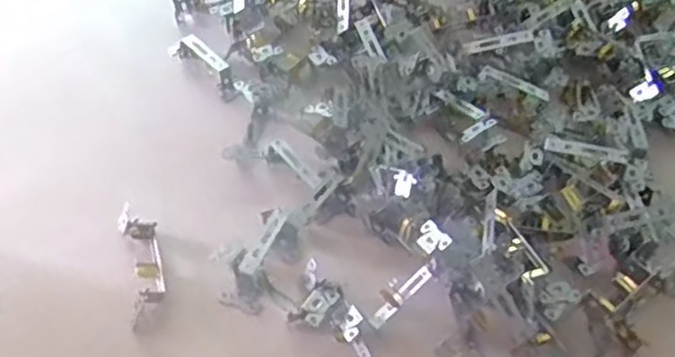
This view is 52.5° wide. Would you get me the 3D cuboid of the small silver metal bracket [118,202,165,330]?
[{"bbox_3d":[-0.156,0.066,0.547,0.028,0.024,0.099,-12,51,-12],"label":"small silver metal bracket"}]

